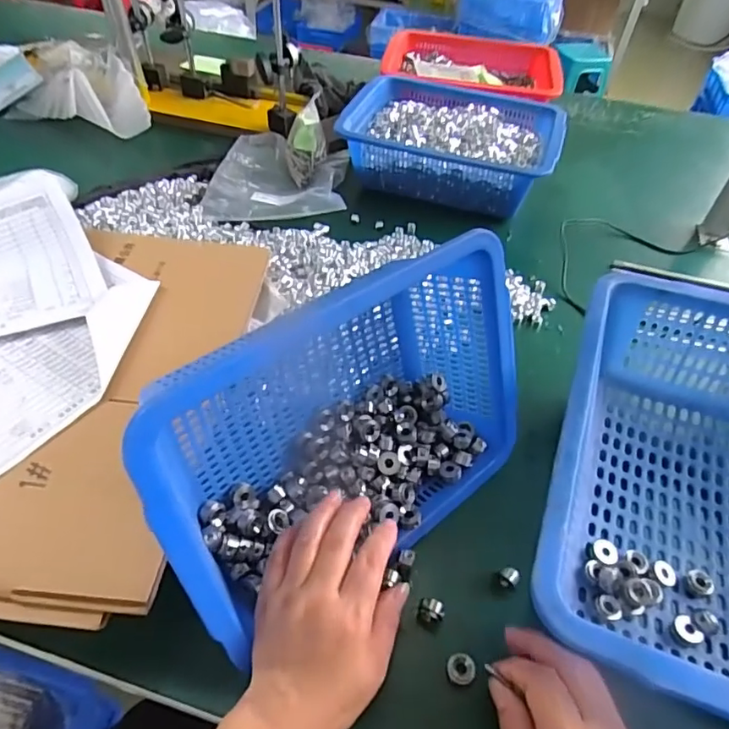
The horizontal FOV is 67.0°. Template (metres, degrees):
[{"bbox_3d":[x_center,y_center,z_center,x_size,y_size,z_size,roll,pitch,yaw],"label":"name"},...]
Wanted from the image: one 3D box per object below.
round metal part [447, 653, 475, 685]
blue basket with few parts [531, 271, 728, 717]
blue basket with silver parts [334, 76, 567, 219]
[{"bbox_3d":[0.069,0.217,0.393,0.020,0.012,0.018,1,48,-4],"label":"round metal part"},{"bbox_3d":[0.285,0.106,0.439,0.276,0.124,0.359,22,50,15],"label":"blue basket with few parts"},{"bbox_3d":[0.140,-0.354,0.861,0.303,0.082,0.252,16,48,10],"label":"blue basket with silver parts"}]

